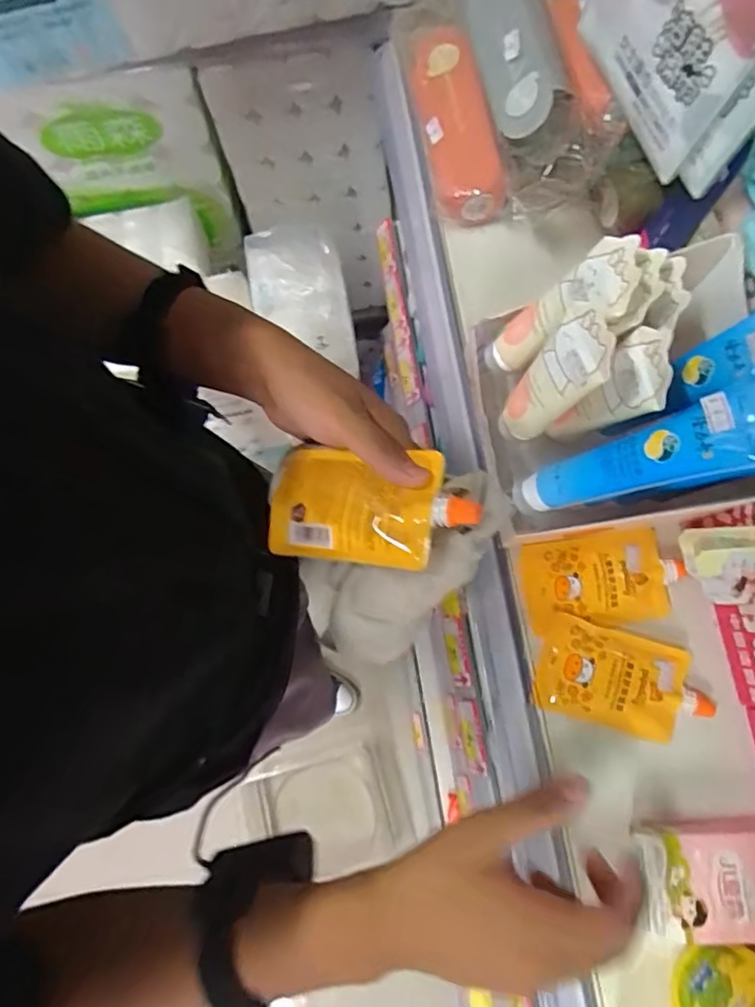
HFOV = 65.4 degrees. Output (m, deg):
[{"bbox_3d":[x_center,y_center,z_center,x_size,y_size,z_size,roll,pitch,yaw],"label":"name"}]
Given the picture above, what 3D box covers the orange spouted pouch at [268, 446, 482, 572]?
[{"bbox_3d":[-0.009,0.003,0.362,0.145,0.018,0.071,7,76,27],"label":"orange spouted pouch"}]

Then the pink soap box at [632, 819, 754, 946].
[{"bbox_3d":[0.229,0.260,0.406,0.099,0.023,0.070,-3,78,0],"label":"pink soap box"}]

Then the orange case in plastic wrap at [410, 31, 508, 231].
[{"bbox_3d":[0.067,-0.342,0.530,0.052,0.043,0.184,-11,78,-2],"label":"orange case in plastic wrap"}]

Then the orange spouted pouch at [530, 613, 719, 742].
[{"bbox_3d":[0.188,0.136,0.448,0.127,0.014,0.072,16,79,4],"label":"orange spouted pouch"}]

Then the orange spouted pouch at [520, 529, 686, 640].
[{"bbox_3d":[0.177,0.060,0.461,0.123,0.015,0.070,-8,78,-1],"label":"orange spouted pouch"}]

